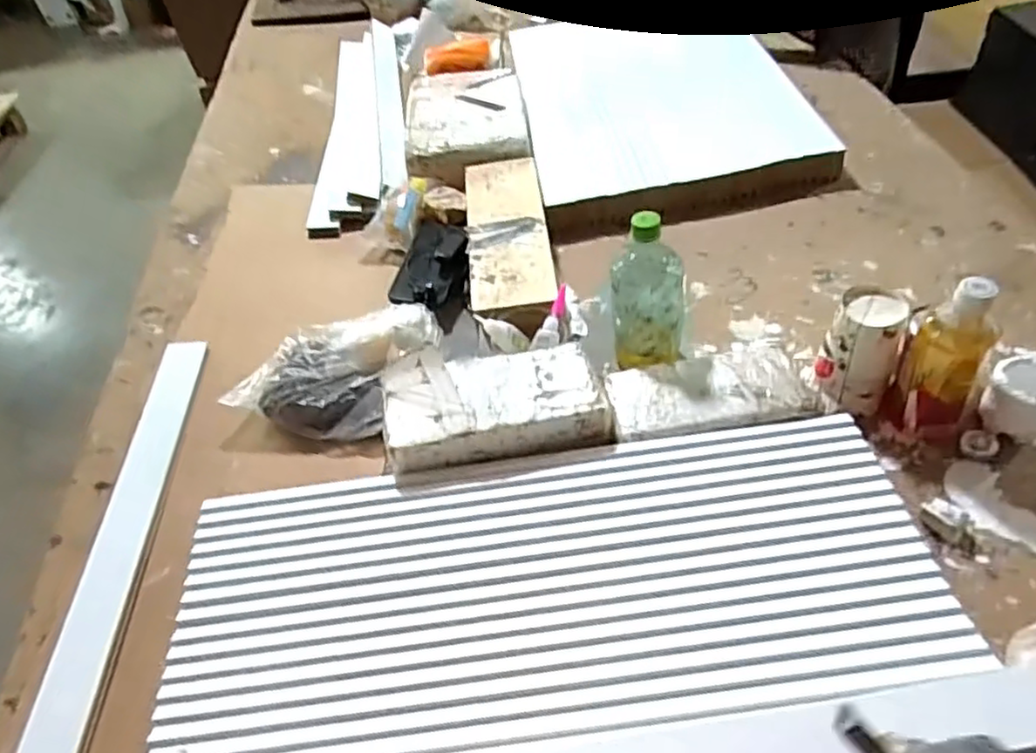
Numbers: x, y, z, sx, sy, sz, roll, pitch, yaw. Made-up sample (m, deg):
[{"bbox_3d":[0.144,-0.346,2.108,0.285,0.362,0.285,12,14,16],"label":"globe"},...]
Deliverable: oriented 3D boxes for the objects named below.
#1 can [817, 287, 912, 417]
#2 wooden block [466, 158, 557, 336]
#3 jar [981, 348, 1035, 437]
[{"bbox_3d":[0.362,-0.025,0.722,0.073,0.121,0.078,22,55,25],"label":"can"},{"bbox_3d":[-0.013,-0.198,0.944,0.110,0.023,0.368,-7,48,1],"label":"wooden block"},{"bbox_3d":[0.501,0.024,0.679,0.064,0.078,0.069,-4,48,4],"label":"jar"}]

